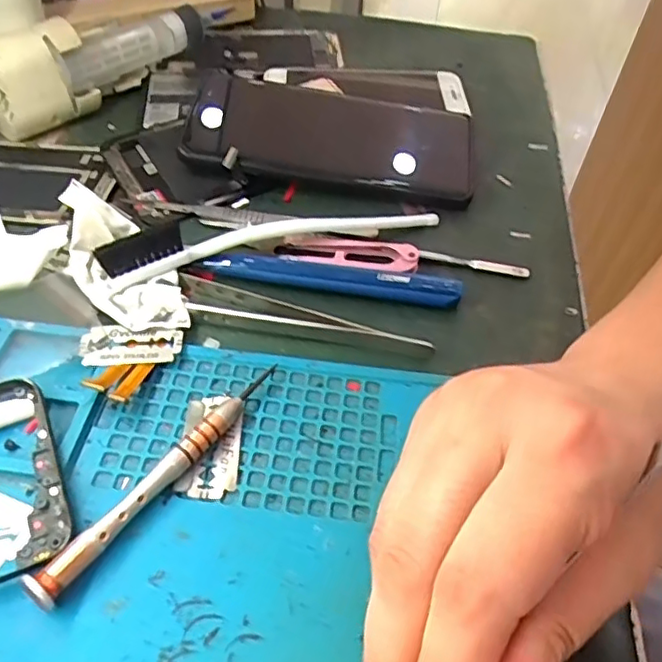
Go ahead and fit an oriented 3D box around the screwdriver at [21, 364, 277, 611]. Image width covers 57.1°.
[{"bbox_3d":[-0.058,0.049,0.221,0.011,0.013,0.116,30,53,18],"label":"screwdriver"}]

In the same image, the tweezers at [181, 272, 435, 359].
[{"bbox_3d":[-0.014,-0.004,0.272,0.117,0.008,0.018,18,50,9],"label":"tweezers"}]

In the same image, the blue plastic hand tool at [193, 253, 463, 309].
[{"bbox_3d":[-0.001,-0.027,0.292,0.123,0.009,0.013,9,50,2],"label":"blue plastic hand tool"}]

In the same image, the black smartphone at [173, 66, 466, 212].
[{"bbox_3d":[-0.001,-0.113,0.352,0.163,0.013,0.072,9,62,1],"label":"black smartphone"}]

